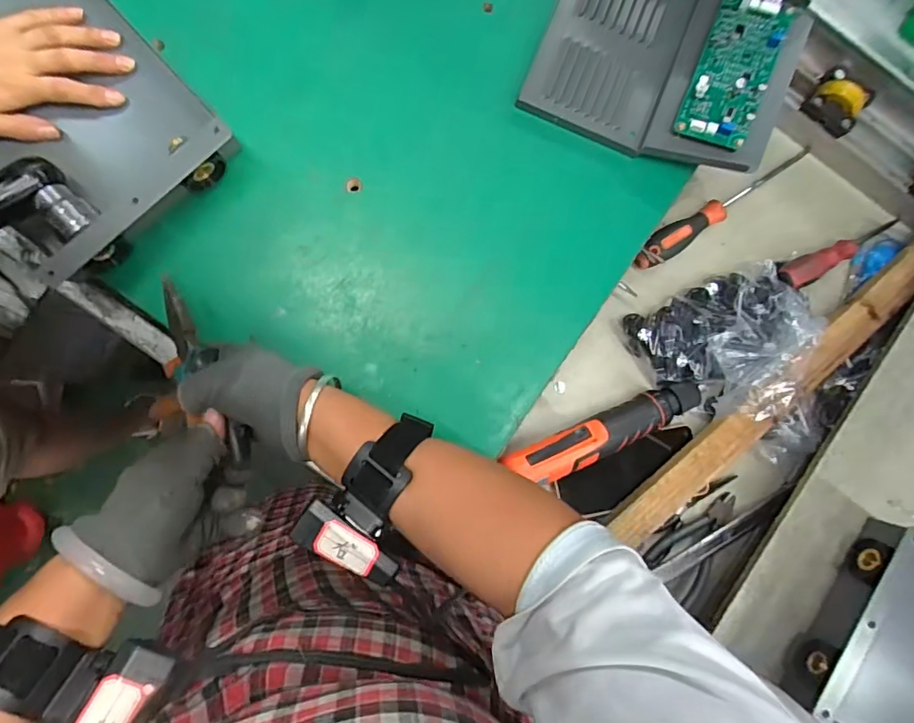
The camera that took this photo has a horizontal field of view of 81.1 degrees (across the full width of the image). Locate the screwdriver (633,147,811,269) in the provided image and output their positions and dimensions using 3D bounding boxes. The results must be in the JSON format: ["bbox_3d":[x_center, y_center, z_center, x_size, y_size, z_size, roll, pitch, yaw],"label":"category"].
[{"bbox_3d":[0.287,-0.168,0.566,0.230,0.036,0.029,-33,89,-4],"label":"screwdriver"}]

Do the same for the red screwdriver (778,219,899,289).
[{"bbox_3d":[0.404,-0.116,0.563,0.174,0.024,0.025,-25,89,-19],"label":"red screwdriver"}]

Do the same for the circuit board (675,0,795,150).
[{"bbox_3d":[0.239,-0.252,0.457,0.058,0.011,0.133,21,87,13],"label":"circuit board"}]

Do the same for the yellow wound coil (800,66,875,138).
[{"bbox_3d":[0.386,-0.264,0.541,0.053,0.027,0.058,43,86,0],"label":"yellow wound coil"}]

